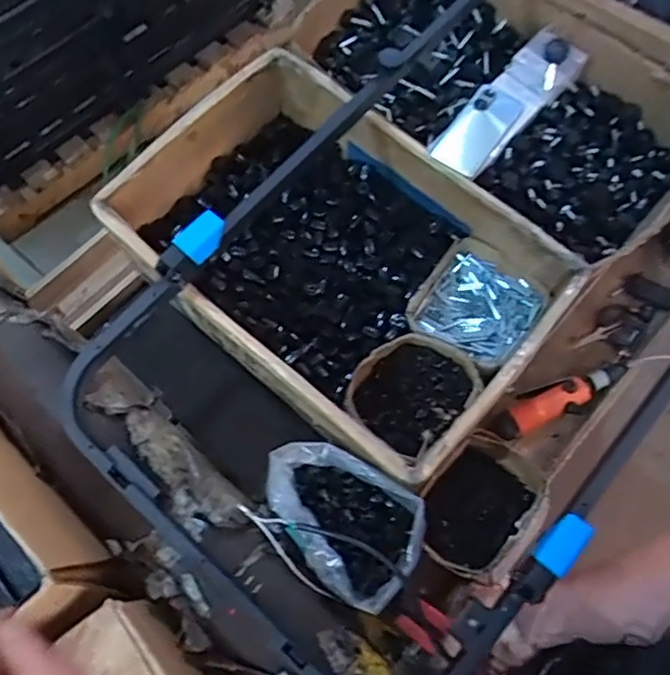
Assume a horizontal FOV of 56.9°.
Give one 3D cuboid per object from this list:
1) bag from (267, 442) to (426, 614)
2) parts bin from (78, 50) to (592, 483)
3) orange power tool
[{"bbox_3d":[0.003,0.189,0.655,0.177,0.061,0.123,32,70,11],"label":"bag"},{"bbox_3d":[0.003,-0.104,0.817,0.530,0.144,0.370,39,72,13],"label":"parts bin"},{"bbox_3d":[0.316,0.090,0.871,0.204,0.056,0.060,-17,70,-9],"label":"orange power tool"}]

